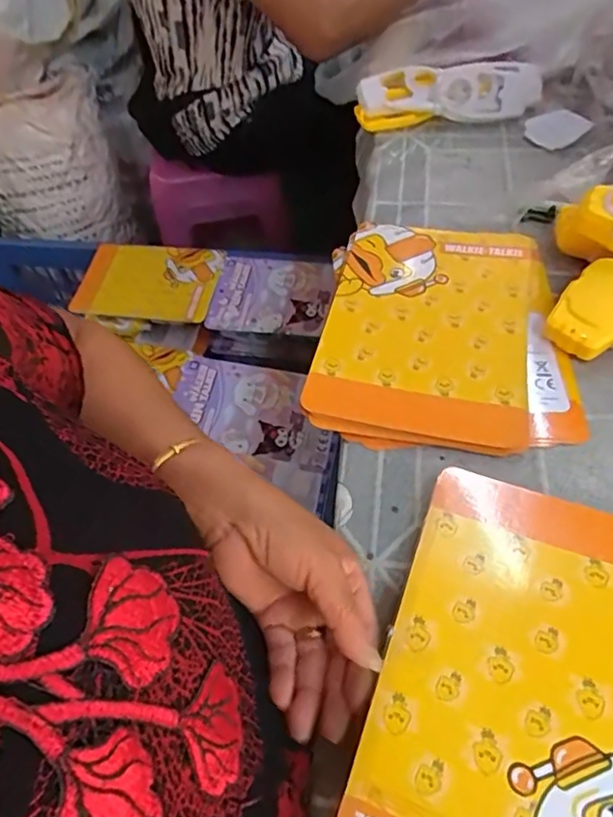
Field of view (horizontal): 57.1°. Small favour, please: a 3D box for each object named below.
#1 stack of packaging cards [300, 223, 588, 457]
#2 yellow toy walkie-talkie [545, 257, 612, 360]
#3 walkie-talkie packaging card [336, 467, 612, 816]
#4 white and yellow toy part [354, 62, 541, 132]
[{"bbox_3d":[0.117,-0.073,0.494,0.208,0.016,0.247,4,56,8],"label":"stack of packaging cards"},{"bbox_3d":[0.253,-0.084,0.477,0.066,0.034,0.100,35,65,25],"label":"yellow toy walkie-talkie"},{"bbox_3d":[0.130,0.149,0.304,0.168,0.004,0.245,16,50,16],"label":"walkie-talkie packaging card"},{"bbox_3d":[0.177,-0.393,0.702,0.229,0.036,0.077,-4,55,3],"label":"white and yellow toy part"}]

